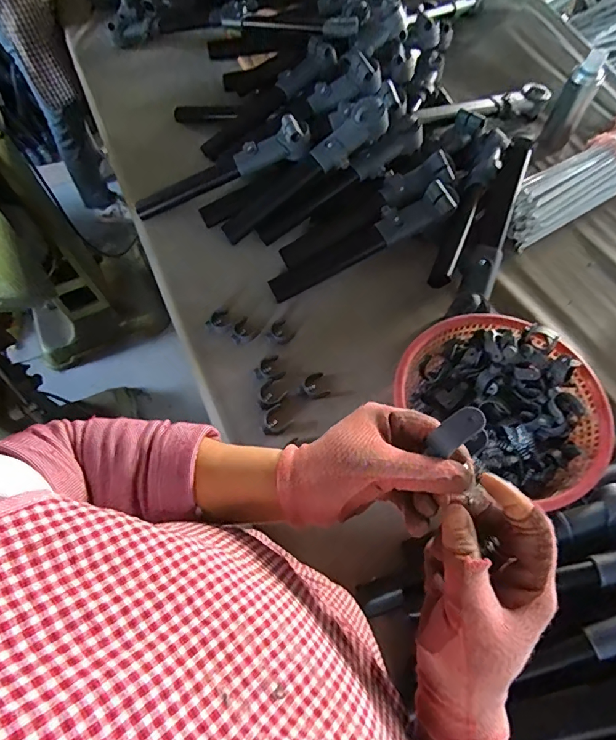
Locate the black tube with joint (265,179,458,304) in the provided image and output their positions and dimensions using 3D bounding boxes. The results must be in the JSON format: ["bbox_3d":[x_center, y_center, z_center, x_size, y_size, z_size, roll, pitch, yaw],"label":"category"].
[{"bbox_3d":[0.101,-0.245,0.823,0.387,0.039,0.071,-28,65,4],"label":"black tube with joint"}]

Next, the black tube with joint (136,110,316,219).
[{"bbox_3d":[-0.179,-0.414,0.894,0.389,0.043,0.070,-22,64,7],"label":"black tube with joint"}]

